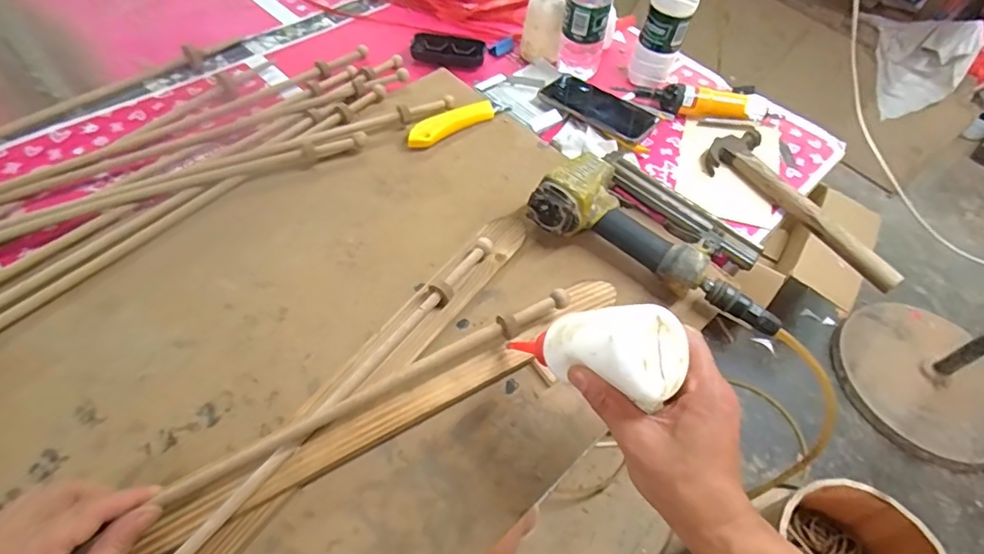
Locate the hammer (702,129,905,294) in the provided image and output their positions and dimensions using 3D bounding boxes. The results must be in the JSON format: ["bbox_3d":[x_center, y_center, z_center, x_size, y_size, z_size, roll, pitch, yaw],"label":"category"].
[{"bbox_3d":[0.386,-0.090,0.660,0.090,0.031,0.268,-25,60,-22],"label":"hammer"}]

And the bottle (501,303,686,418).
[{"bbox_3d":[0.067,0.048,0.368,0.114,0.046,0.054,1,48,39],"label":"bottle"}]

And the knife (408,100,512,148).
[{"bbox_3d":[-0.044,-0.206,0.701,0.156,0.017,0.032,-29,62,-24],"label":"knife"}]

